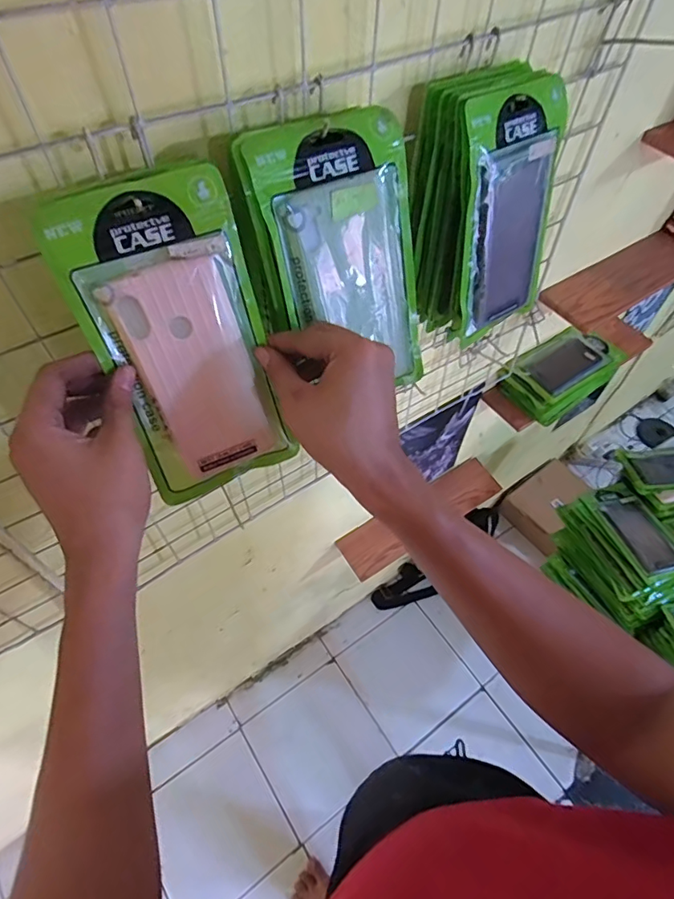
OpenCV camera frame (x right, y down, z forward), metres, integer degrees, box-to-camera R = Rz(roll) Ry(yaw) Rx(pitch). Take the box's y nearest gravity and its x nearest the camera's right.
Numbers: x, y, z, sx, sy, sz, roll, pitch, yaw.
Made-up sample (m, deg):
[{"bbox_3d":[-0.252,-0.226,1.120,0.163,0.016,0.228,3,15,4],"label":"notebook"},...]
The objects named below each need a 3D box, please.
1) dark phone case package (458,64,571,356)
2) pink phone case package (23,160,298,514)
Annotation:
[{"bbox_3d":[0.158,-0.208,0.458,0.112,0.205,0.016,-29,46,-18],"label":"dark phone case package"},{"bbox_3d":[-0.102,-0.068,0.342,0.110,0.205,0.009,-23,28,-14],"label":"pink phone case package"}]

